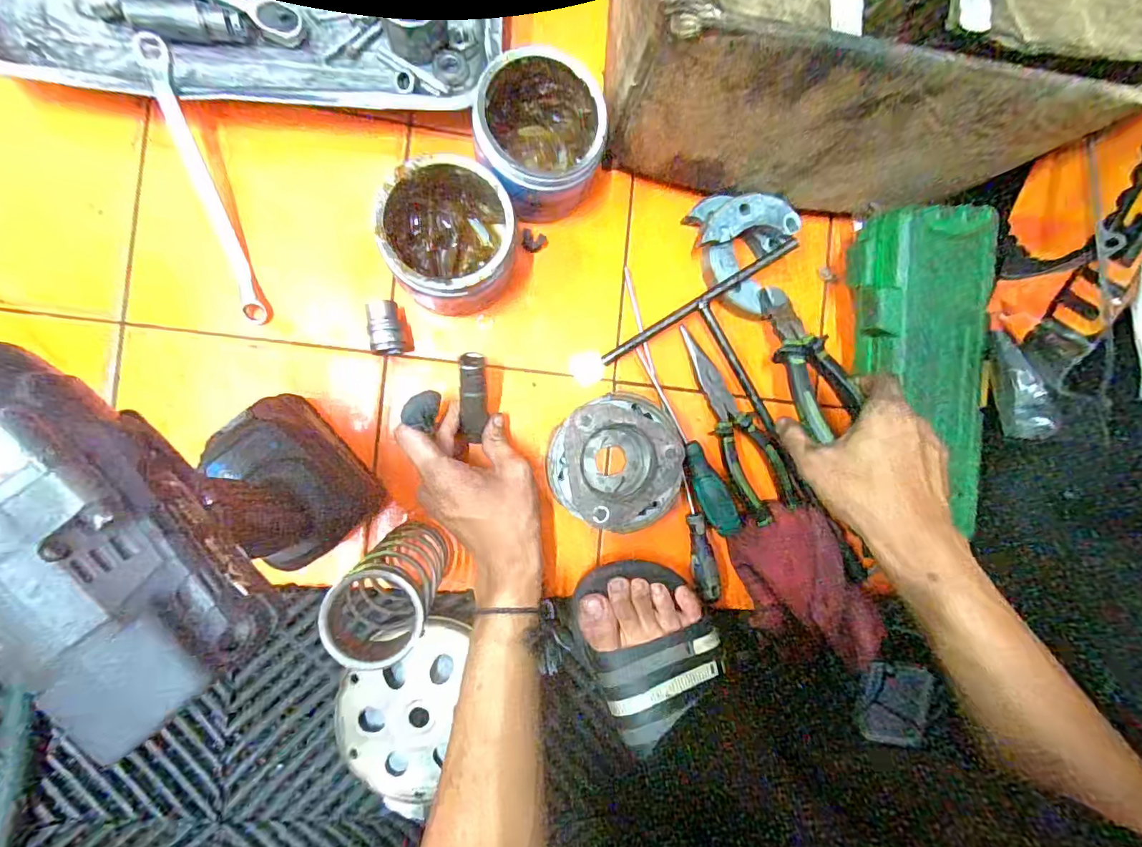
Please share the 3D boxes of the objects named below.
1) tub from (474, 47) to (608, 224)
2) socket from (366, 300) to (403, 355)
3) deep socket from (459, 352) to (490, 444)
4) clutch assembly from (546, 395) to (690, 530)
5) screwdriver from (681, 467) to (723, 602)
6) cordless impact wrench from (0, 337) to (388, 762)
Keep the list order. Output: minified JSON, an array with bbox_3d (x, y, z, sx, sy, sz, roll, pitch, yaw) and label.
[{"bbox_3d":[-0.026,-0.230,0.403,0.106,0.071,0.096,44,83,-5],"label":"tub"},{"bbox_3d":[-0.151,-0.078,0.414,0.024,0.021,0.042,-10,90,-9],"label":"socket"},{"bbox_3d":[-0.076,-0.020,0.400,0.021,0.019,0.071,-1,116,-9],"label":"deep socket"},{"bbox_3d":[0.039,0.032,0.441,0.116,0.039,0.108,0,89,-8],"label":"clutch assembly"},{"bbox_3d":[0.115,0.099,0.455,0.019,0.025,0.113,-8,90,-9],"label":"screwdriver"},{"bbox_3d":[-0.196,0.023,0.264,0.174,0.245,0.071,43,83,-5],"label":"cordless impact wrench"}]

